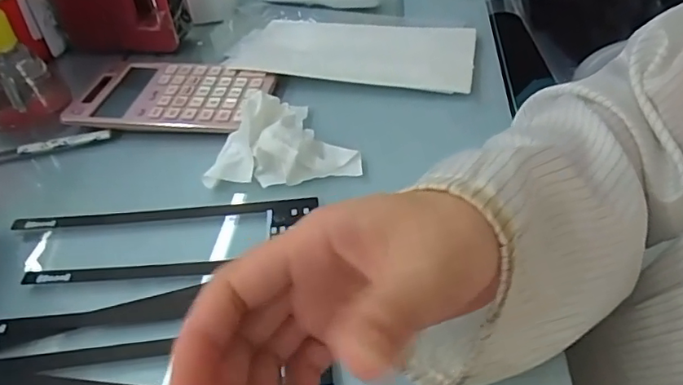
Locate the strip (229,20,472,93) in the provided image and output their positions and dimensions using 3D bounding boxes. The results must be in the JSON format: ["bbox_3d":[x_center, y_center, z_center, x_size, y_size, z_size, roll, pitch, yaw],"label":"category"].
[{"bbox_3d":[0.012,-0.150,0.563,0.245,0.008,0.138,7,38,14],"label":"strip"}]

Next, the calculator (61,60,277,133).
[{"bbox_3d":[-0.160,-0.093,0.507,0.173,0.011,0.108,4,41,11],"label":"calculator"}]

